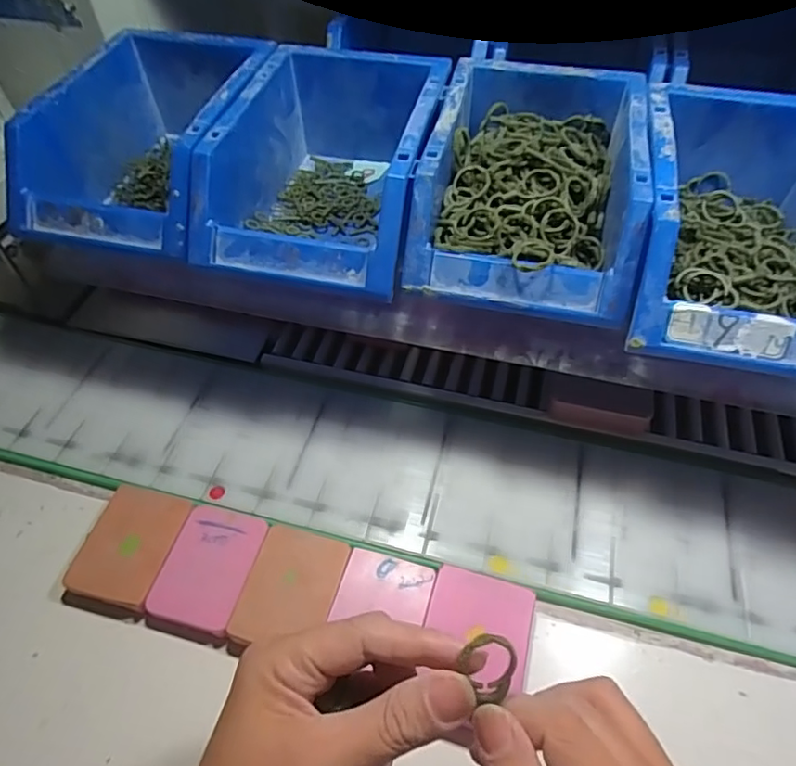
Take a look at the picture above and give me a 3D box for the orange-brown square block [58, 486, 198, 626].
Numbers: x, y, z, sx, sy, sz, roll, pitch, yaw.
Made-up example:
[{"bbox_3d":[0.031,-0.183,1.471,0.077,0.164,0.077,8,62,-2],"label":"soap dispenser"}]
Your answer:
[{"bbox_3d":[-0.171,0.105,0.356,0.056,0.015,0.077,10,55,8],"label":"orange-brown square block"}]

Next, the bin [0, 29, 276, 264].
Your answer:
[{"bbox_3d":[-0.161,-0.159,0.381,0.121,0.073,0.176,10,53,9],"label":"bin"}]

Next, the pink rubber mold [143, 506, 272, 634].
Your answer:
[{"bbox_3d":[-0.115,0.112,0.346,0.054,0.011,0.070,12,55,9],"label":"pink rubber mold"}]

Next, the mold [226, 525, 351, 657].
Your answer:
[{"bbox_3d":[-0.063,0.126,0.336,0.053,0.012,0.072,12,55,9],"label":"mold"}]

